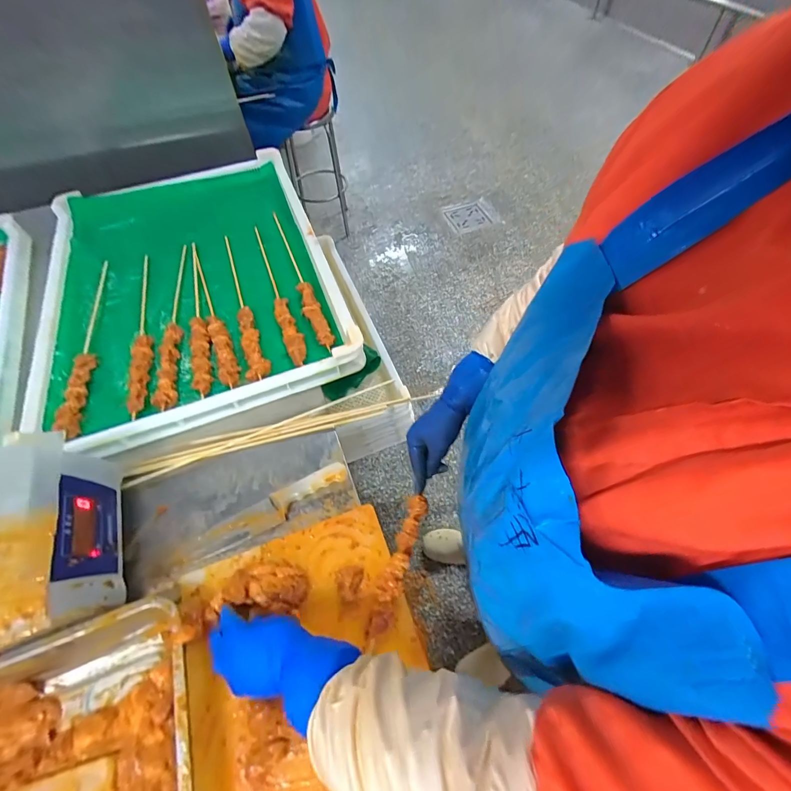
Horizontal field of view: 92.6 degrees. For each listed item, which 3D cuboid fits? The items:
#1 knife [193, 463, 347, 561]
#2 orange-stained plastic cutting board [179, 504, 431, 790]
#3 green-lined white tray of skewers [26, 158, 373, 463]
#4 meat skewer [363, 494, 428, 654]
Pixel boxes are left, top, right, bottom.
[{"bbox_3d":[-0.186,0.173,0.572,0.238,0.026,0.045,-30,60,-18],"label":"knife"},{"bbox_3d":[-0.100,0.346,0.442,0.277,0.033,0.374,-20,60,-9],"label":"orange-stained plastic cutting board"},{"bbox_3d":[-0.457,-0.254,0.835,0.580,0.107,0.755,-20,57,-12],"label":"green-lined white tray of skewers"},{"bbox_3d":[0.001,0.226,0.498,0.031,0.024,0.190,18,68,10],"label":"meat skewer"}]

